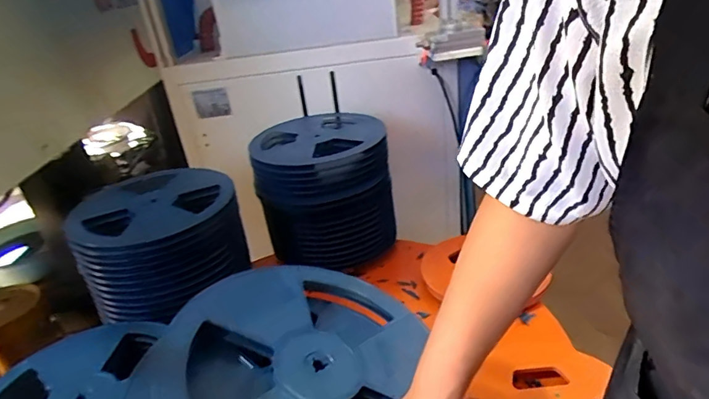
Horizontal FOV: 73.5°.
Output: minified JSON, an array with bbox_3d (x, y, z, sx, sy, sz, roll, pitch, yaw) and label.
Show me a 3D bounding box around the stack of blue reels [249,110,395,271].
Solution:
[{"bbox_3d":[-0.079,-0.025,1.182,0.313,0.285,0.309,-17,29,-16],"label":"stack of blue reels"}]

